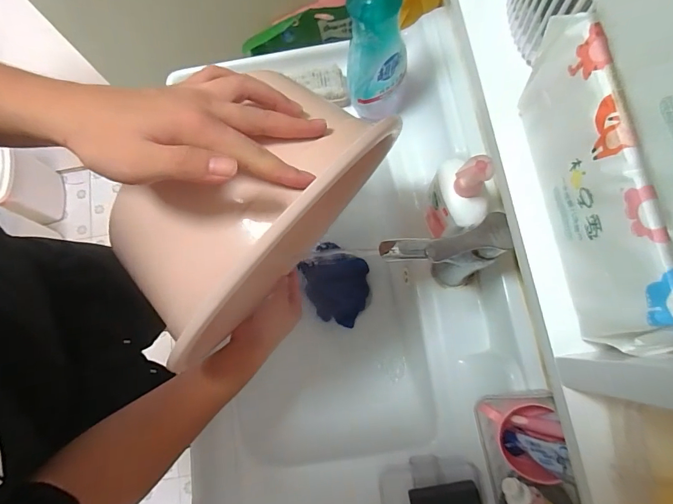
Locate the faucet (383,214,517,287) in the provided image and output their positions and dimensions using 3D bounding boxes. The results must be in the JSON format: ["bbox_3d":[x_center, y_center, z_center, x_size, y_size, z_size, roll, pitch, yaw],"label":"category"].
[{"bbox_3d":[0.130,0.008,0.497,0.139,0.215,0.053,-8,75,-1],"label":"faucet"}]

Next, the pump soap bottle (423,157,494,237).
[{"bbox_3d":[0.159,-0.072,0.520,0.050,0.167,0.095,-15,75,-3],"label":"pump soap bottle"}]

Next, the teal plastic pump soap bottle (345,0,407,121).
[{"bbox_3d":[0.054,-0.277,0.513,0.082,0.266,0.060,13,76,5],"label":"teal plastic pump soap bottle"}]

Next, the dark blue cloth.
[{"bbox_3d":[-0.004,0.056,0.705,0.131,0.045,0.123,30,78,9],"label":"dark blue cloth"}]

